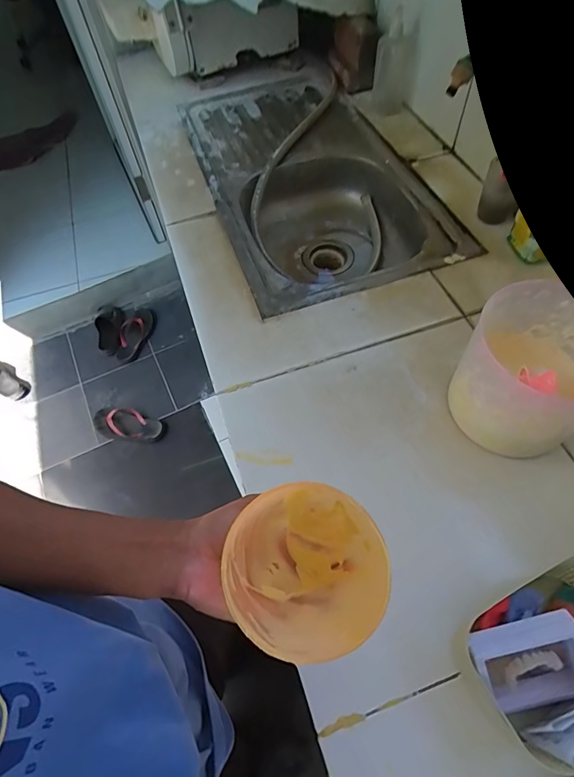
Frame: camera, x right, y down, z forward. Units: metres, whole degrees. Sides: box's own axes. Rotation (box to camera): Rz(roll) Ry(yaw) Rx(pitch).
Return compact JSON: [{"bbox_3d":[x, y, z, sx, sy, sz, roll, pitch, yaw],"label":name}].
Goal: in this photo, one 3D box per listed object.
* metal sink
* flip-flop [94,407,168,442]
[{"bbox_3d":[0.025,-0.449,0.959,0.399,0.153,0.786,-19,59,-7],"label":"metal sink"},{"bbox_3d":[-0.562,0.125,1.514,0.263,0.040,0.114,3,59,7],"label":"flip-flop"}]

